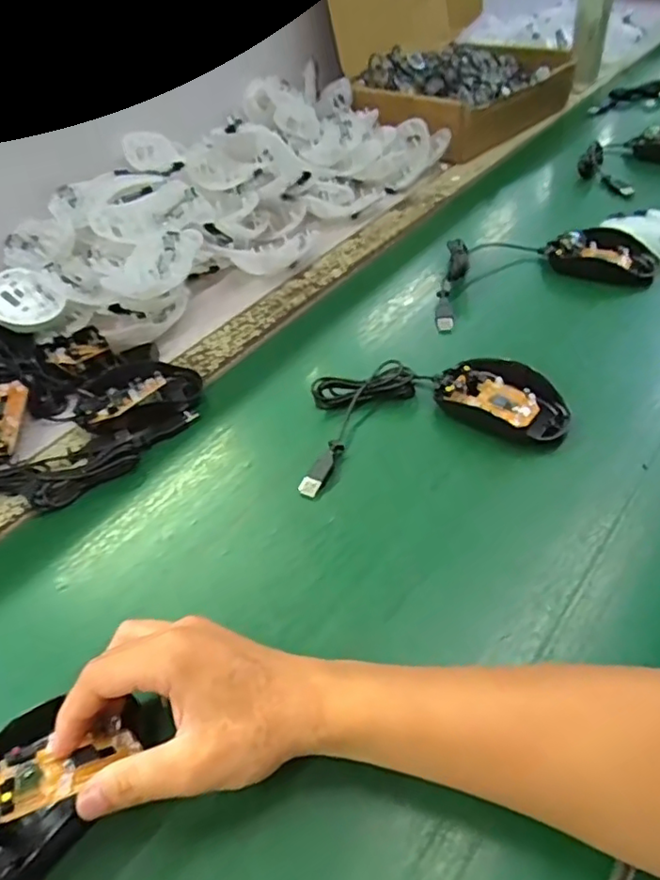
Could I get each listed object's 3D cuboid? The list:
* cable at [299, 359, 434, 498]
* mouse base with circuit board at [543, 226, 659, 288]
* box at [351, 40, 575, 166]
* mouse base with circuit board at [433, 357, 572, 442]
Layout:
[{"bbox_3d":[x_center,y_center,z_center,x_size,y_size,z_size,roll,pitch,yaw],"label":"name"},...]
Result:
[{"bbox_3d":[0.011,-0.025,0.480,0.064,0.021,0.151,30,56,29],"label":"cable"},{"bbox_3d":[0.268,-0.182,0.607,0.100,0.030,0.061,18,51,22],"label":"mouse base with circuit board"},{"bbox_3d":[0.179,-0.488,0.861,0.231,0.079,0.249,29,55,32],"label":"box"},{"bbox_3d":[0.133,-0.034,0.474,0.102,0.021,0.060,32,57,31],"label":"mouse base with circuit board"}]

